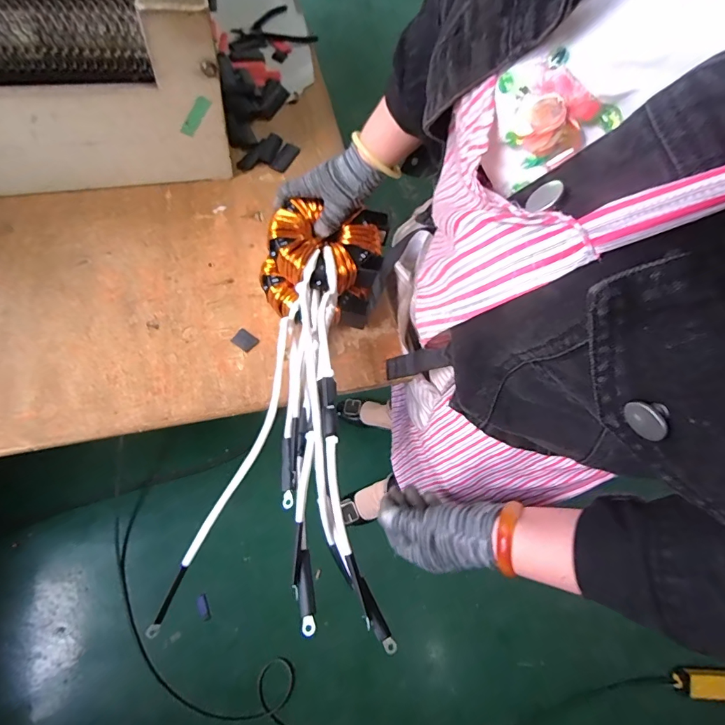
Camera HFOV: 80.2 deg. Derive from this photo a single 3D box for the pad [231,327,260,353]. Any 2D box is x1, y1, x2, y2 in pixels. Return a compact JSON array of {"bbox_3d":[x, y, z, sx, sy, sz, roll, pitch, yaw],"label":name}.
[{"bbox_3d":[-0.152,-0.029,0.554,0.029,0.004,0.023,36,75,0],"label":"pad"}]

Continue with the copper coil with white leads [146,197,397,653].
[{"bbox_3d":[-0.083,0.040,0.489,0.221,0.085,0.474,3,79,-2],"label":"copper coil with white leads"}]

